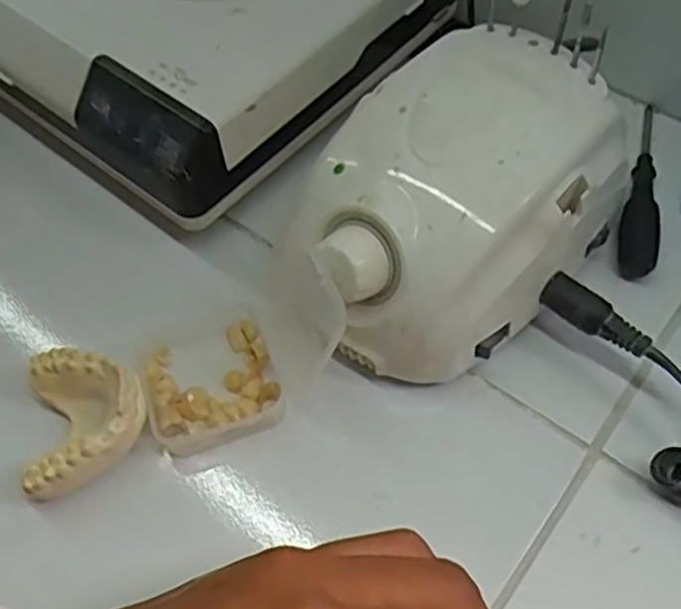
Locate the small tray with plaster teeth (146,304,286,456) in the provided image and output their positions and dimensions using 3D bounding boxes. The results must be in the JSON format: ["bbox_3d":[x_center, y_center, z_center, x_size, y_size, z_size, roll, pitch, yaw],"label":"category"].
[{"bbox_3d":[-0.056,0.031,0.308,0.054,0.014,0.058,-20,60,-10],"label":"small tray with plaster teeth"}]

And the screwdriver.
[{"bbox_3d":[0.147,-0.061,0.357,0.017,0.013,0.112,10,59,8],"label":"screwdriver"}]

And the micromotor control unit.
[{"bbox_3d":[0.046,-0.039,0.308,0.141,0.080,0.100,-39,65,-20],"label":"micromotor control unit"}]

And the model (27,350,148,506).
[{"bbox_3d":[-0.102,0.046,0.290,0.045,0.025,0.053,-11,59,-4],"label":"model"}]

